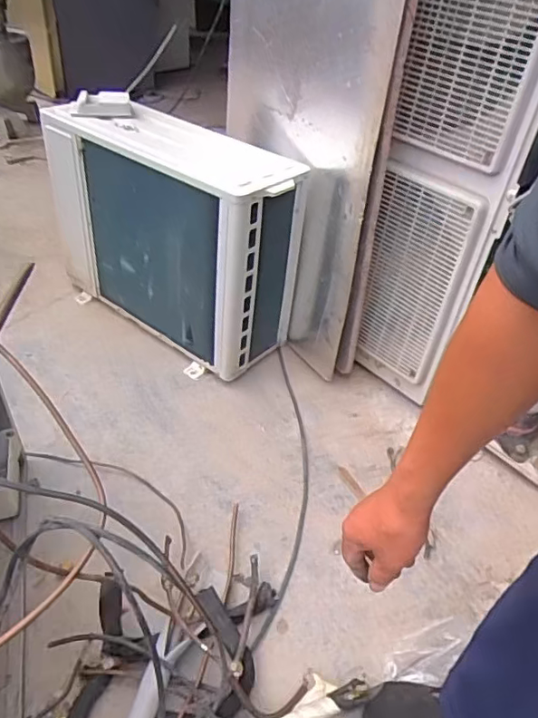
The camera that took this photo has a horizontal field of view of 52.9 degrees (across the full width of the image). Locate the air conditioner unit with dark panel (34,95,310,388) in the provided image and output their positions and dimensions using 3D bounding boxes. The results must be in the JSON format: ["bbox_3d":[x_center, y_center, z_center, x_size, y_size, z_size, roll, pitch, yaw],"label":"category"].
[{"bbox_3d":[-0.293,-0.353,1.570,0.800,0.586,0.293,30,46,26],"label":"air conditioner unit with dark panel"}]

